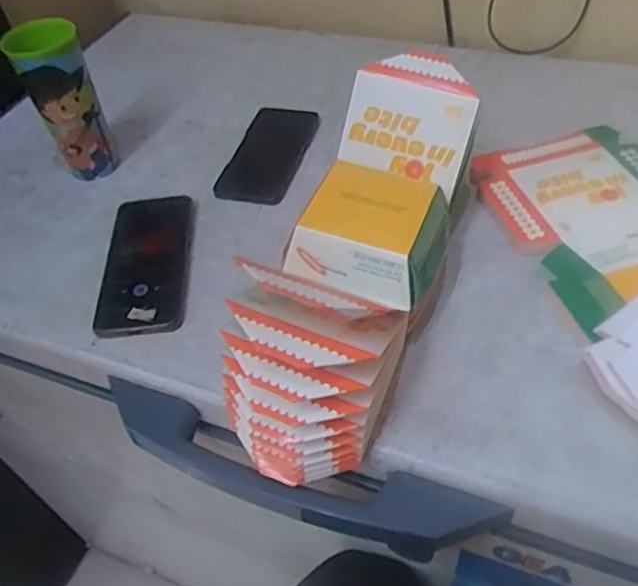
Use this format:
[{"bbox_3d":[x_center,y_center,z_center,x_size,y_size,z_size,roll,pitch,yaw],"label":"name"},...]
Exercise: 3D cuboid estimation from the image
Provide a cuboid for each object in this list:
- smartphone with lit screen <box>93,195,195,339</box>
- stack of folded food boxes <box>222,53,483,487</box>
[{"bbox_3d":[-0.164,-0.030,0.594,0.080,0.012,0.168,1,59,-3],"label":"smartphone with lit screen"},{"bbox_3d":[0.033,-0.031,0.485,0.107,0.144,0.327,14,52,18],"label":"stack of folded food boxes"}]

